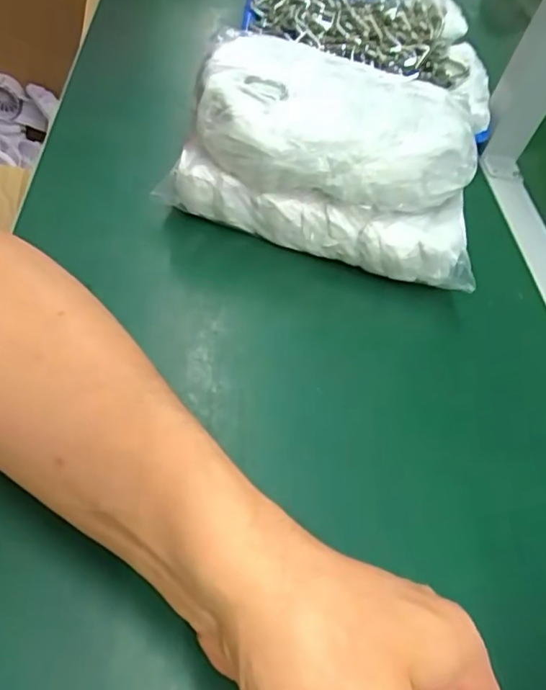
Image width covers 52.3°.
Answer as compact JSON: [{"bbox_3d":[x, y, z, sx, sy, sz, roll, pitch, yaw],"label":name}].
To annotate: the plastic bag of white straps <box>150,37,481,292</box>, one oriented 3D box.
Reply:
[{"bbox_3d":[0.046,-0.148,0.419,0.230,0.094,0.163,19,50,1],"label":"plastic bag of white straps"}]

